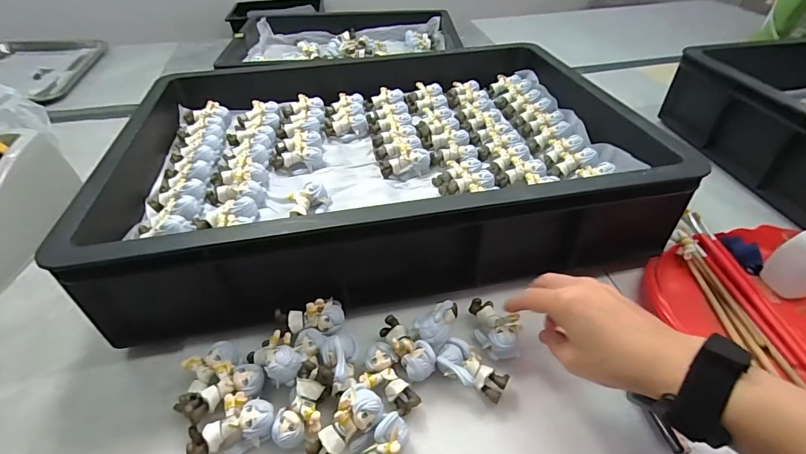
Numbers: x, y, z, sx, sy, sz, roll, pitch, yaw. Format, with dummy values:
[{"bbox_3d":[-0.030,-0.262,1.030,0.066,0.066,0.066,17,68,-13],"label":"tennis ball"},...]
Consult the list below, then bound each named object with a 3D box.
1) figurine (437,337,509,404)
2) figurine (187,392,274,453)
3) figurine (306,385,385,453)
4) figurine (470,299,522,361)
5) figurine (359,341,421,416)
[{"bbox_3d":[0.060,0.125,0.352,0.059,0.026,0.035,23,46,25],"label":"figurine"},{"bbox_3d":[-0.133,0.157,0.320,0.062,0.029,0.038,-15,43,-16],"label":"figurine"},{"bbox_3d":[-0.044,0.148,0.303,0.028,0.025,0.063,34,70,33],"label":"figurine"},{"bbox_3d":[0.089,0.092,0.383,0.040,0.023,0.063,-11,42,-11],"label":"figurine"},{"bbox_3d":[-0.014,0.132,0.346,0.038,0.028,0.059,-20,45,-21],"label":"figurine"}]

